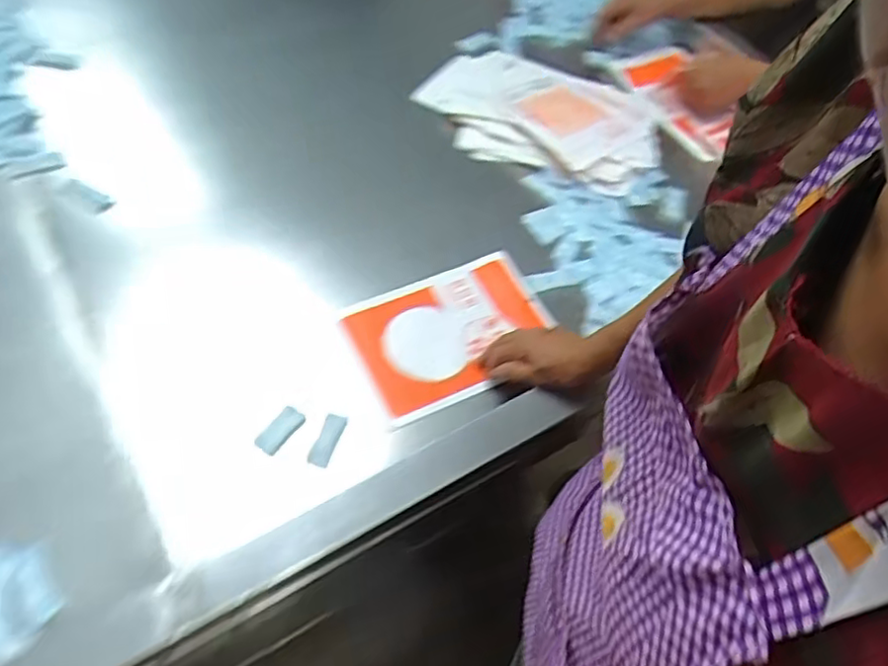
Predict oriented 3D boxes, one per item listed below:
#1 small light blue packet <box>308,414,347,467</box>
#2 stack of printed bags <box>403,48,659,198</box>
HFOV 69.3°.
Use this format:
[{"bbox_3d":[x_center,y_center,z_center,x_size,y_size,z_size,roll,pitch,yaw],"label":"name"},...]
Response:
[{"bbox_3d":[-0.121,0.111,0.665,0.020,0.017,0.056,21,74,15],"label":"small light blue packet"},{"bbox_3d":[0.150,-0.346,1.002,0.369,0.076,0.254,14,44,8],"label":"stack of printed bags"}]

